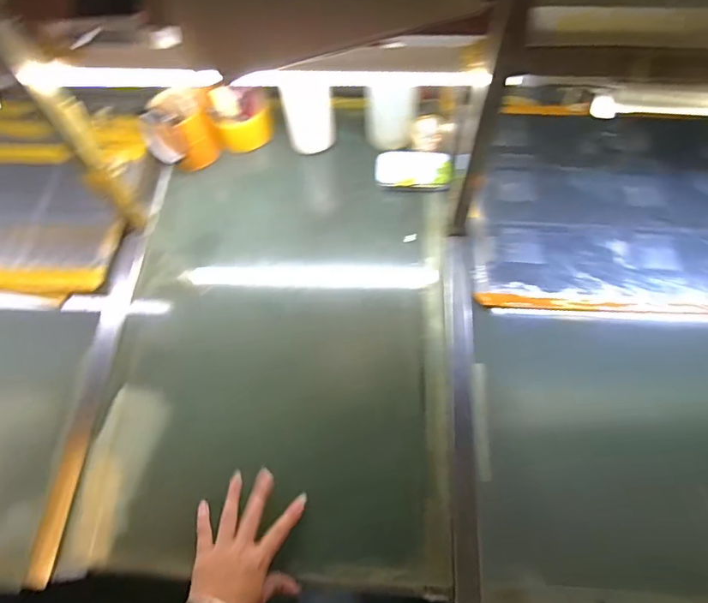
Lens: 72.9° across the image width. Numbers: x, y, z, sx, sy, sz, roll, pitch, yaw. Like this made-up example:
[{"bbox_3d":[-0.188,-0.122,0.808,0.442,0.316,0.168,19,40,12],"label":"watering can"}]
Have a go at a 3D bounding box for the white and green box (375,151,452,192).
[{"bbox_3d":[0.098,-0.215,0.786,0.123,0.022,0.066,5,66,2],"label":"white and green box"}]

